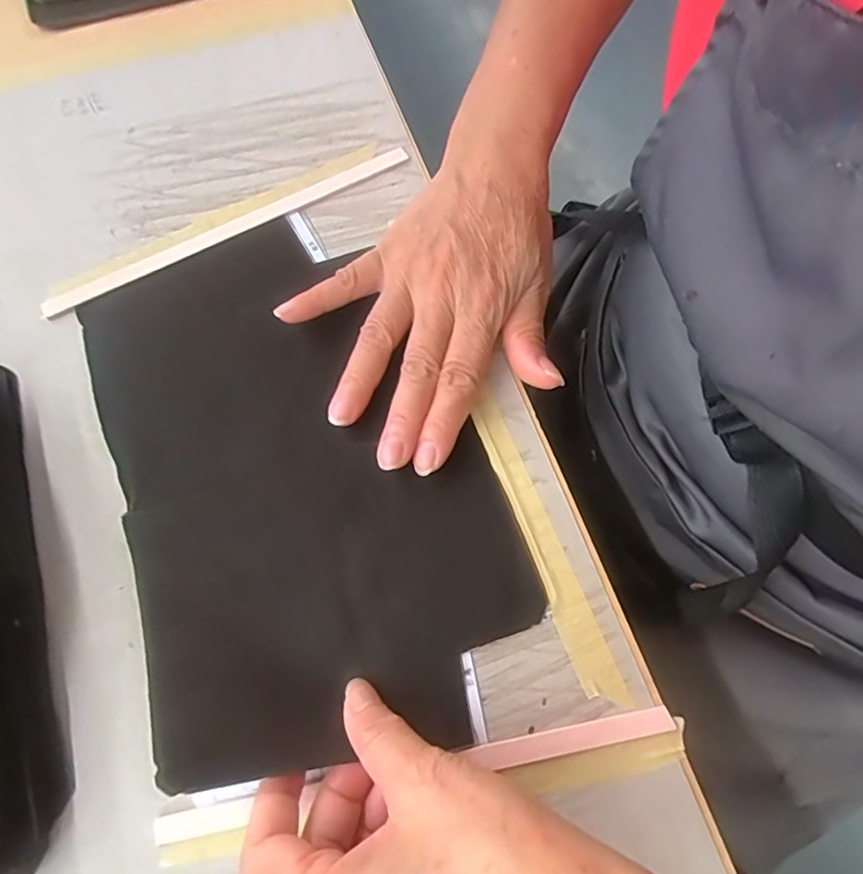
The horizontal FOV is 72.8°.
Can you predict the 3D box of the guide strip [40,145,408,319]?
[{"bbox_3d":[-0.112,-0.118,0.330,0.216,0.004,0.016,-28,73,-9],"label":"guide strip"}]

